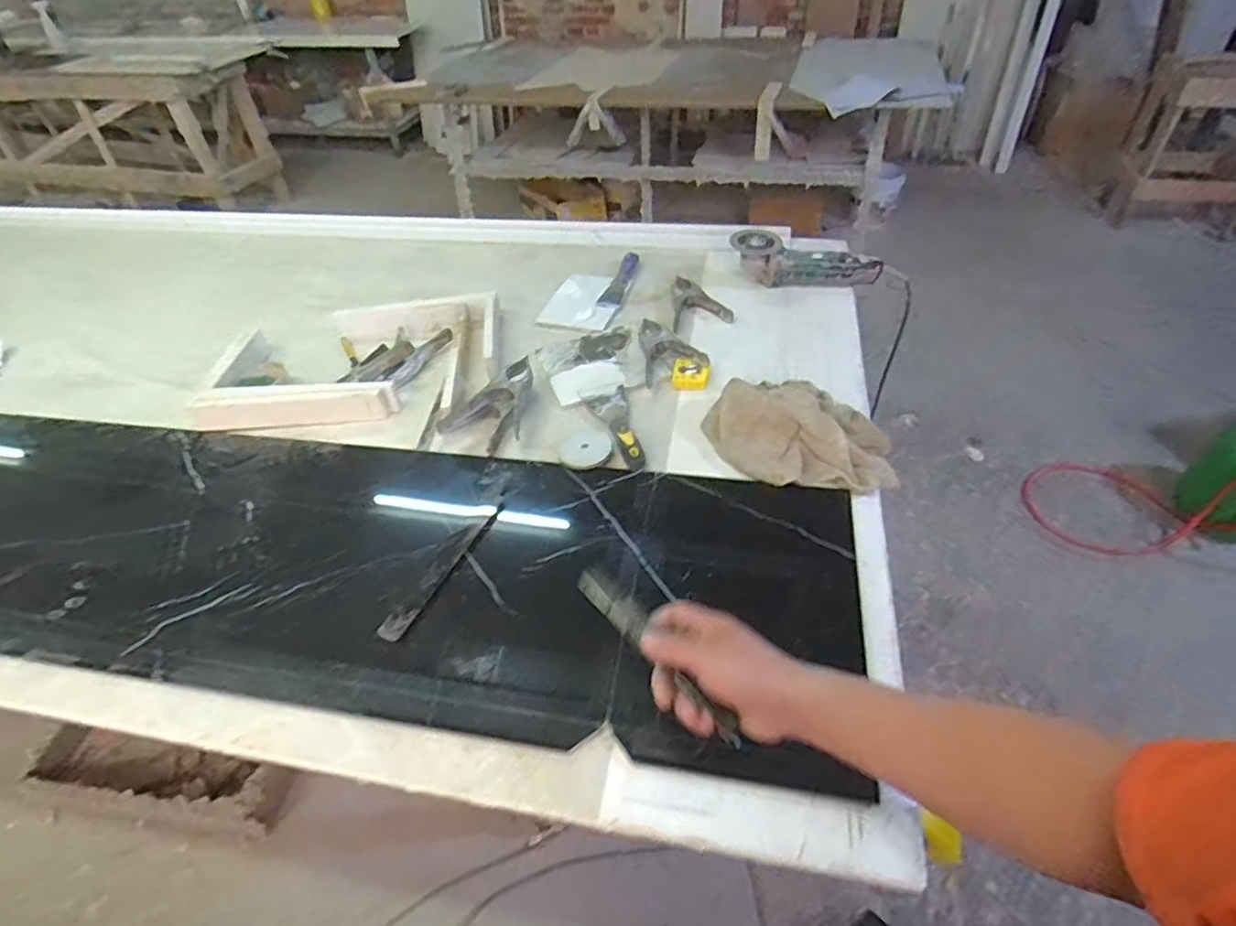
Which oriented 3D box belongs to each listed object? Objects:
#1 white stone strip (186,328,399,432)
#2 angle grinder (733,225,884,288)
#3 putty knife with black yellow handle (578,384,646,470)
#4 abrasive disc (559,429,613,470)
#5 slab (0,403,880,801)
[{"bbox_3d":[-0.516,-0.140,1.036,0.318,0.055,0.198,-2,45,1],"label":"white stone strip"},{"bbox_3d":[0.359,-0.393,1.197,0.275,0.081,0.091,13,47,15],"label":"angle grinder"},{"bbox_3d":[0.005,-0.061,0.948,0.068,0.013,0.187,-16,47,-12],"label":"putty knife with black yellow handle"},{"bbox_3d":[-0.044,-0.022,0.916,0.071,0.005,0.081,28,53,27],"label":"abrasive disc"},{"bbox_3d":[-0.863,0.079,0.895,2.382,0.054,0.438,4,46,7],"label":"slab"}]

